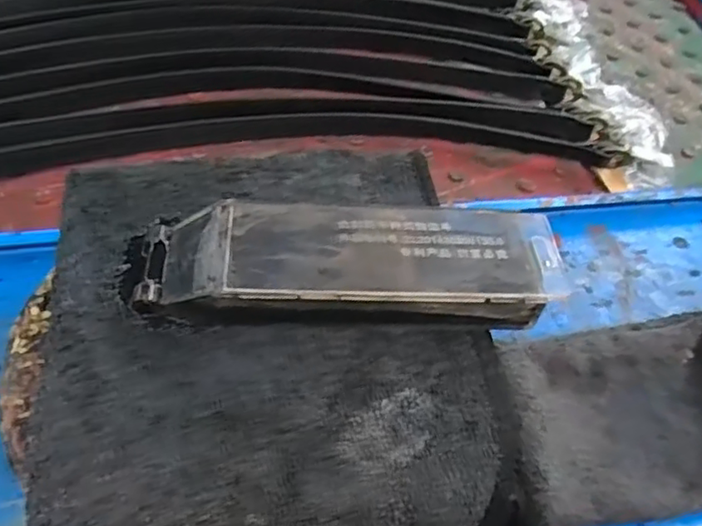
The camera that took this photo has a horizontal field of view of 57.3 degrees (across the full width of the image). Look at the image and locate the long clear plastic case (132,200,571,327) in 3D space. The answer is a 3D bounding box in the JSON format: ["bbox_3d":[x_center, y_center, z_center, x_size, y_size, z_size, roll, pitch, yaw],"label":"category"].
[{"bbox_3d":[0.002,0.001,0.235,0.148,0.019,0.048,0,50,-7],"label":"long clear plastic case"}]

